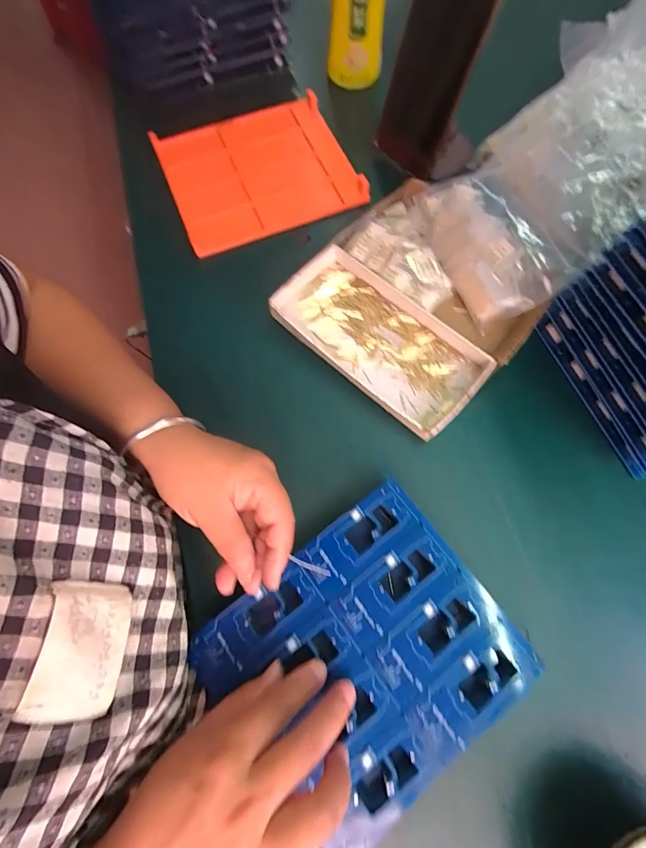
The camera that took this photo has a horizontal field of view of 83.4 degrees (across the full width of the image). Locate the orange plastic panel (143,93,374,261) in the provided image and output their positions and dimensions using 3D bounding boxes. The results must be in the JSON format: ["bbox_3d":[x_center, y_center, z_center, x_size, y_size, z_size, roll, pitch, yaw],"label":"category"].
[{"bbox_3d":[-0.075,-0.298,0.422,0.203,0.012,0.188,-22,76,-5],"label":"orange plastic panel"}]

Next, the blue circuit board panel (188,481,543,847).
[{"bbox_3d":[0.027,0.160,0.253,0.192,0.009,0.158,-36,75,-9],"label":"blue circuit board panel"}]

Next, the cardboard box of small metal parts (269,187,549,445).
[{"bbox_3d":[0.078,-0.109,0.342,0.197,0.028,0.184,43,80,11],"label":"cardboard box of small metal parts"}]

